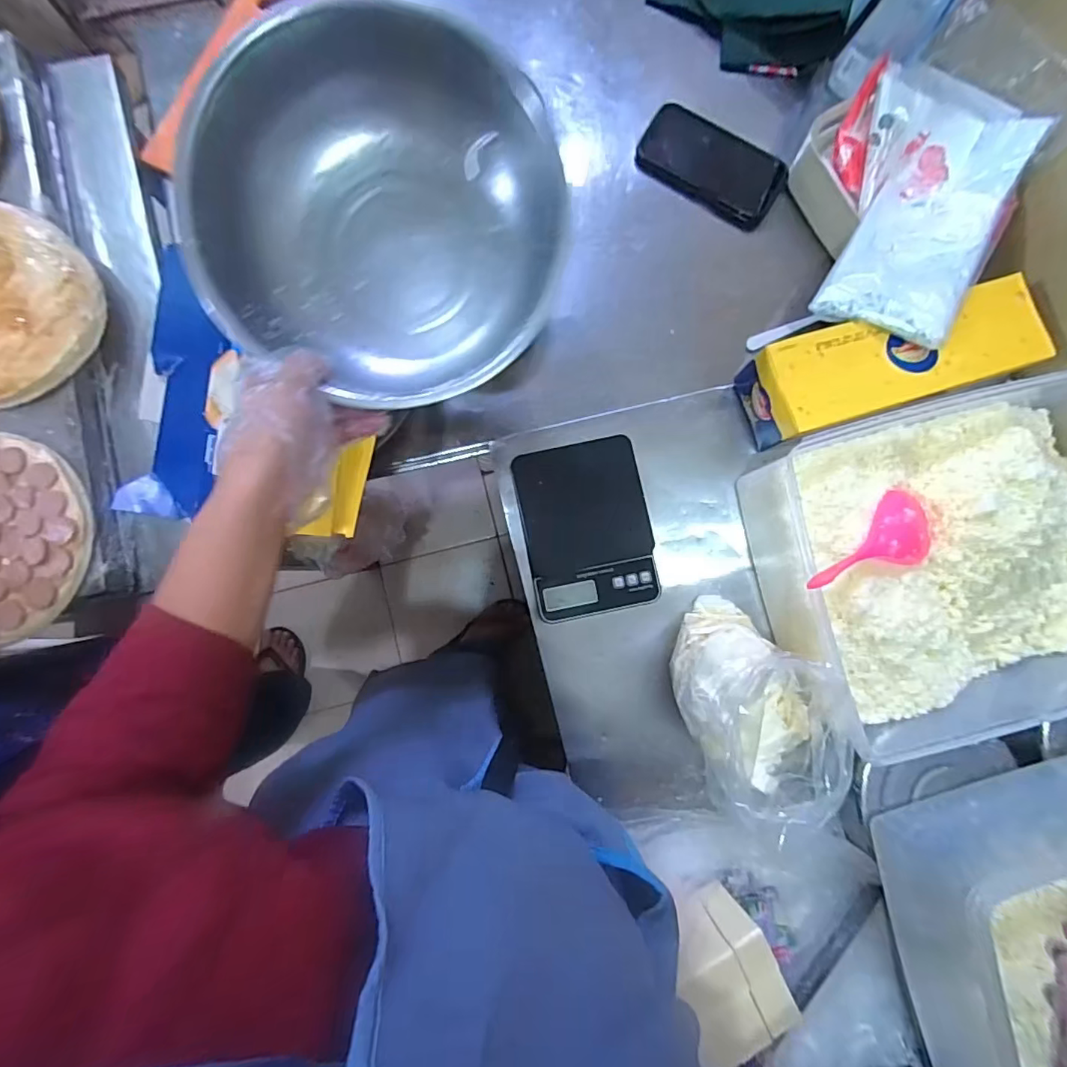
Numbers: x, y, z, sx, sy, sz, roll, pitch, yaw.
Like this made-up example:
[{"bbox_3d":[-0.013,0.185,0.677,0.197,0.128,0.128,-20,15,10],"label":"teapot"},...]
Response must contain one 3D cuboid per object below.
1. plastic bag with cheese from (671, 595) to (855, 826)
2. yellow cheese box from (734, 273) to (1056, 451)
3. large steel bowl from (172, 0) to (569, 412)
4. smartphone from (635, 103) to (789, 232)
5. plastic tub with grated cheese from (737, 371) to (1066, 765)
[{"bbox_3d":[0.197,0.148,0.480,0.113,0.141,0.159,-9,86,-3],"label":"plastic bag with cheese"},{"bbox_3d":[0.361,-0.171,0.546,0.268,0.096,0.093,-16,87,-4],"label":"yellow cheese box"},{"bbox_3d":[-0.104,-0.222,0.393,0.246,0.109,0.236,0,86,-3],"label":"large steel bowl"},{"bbox_3d":[0.212,-0.440,0.625,0.171,0.013,0.092,31,85,0],"label":"smartphone"},{"bbox_3d":[0.415,0.025,0.507,0.366,0.137,0.285,-11,86,-4],"label":"plastic tub with grated cheese"}]

